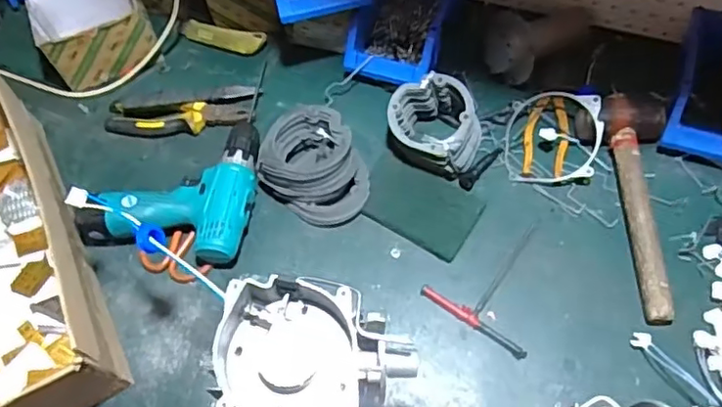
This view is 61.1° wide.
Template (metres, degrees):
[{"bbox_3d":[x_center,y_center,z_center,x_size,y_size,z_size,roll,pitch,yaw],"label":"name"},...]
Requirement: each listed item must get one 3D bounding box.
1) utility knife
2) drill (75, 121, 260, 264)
[{"bbox_3d":[-0.197,-0.237,0.873,0.122,0.016,0.033,11,108,9],"label":"utility knife"},{"bbox_3d":[-0.220,-0.026,0.745,0.187,0.066,0.178,8,63,8],"label":"drill"}]

